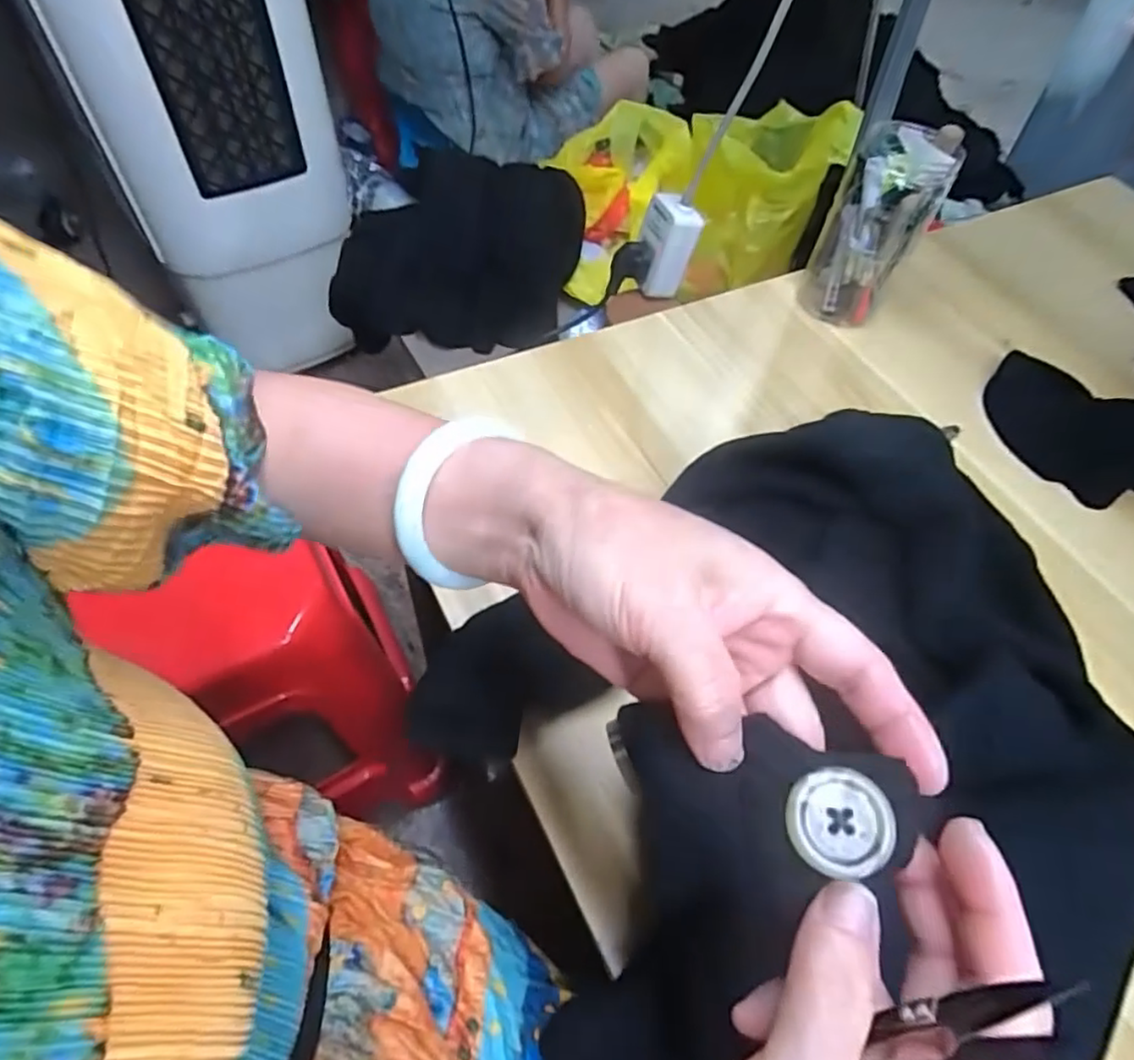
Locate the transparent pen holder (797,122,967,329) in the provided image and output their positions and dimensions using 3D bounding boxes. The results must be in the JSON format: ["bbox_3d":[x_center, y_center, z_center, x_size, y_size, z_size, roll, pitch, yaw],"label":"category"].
[{"bbox_3d":[0.280,-0.274,0.604,0.083,0.153,0.078,22,57,10],"label":"transparent pen holder"}]

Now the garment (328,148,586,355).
[{"bbox_3d":[-0.161,-0.384,0.925,0.342,0.189,0.203,16,56,5],"label":"garment"}]

